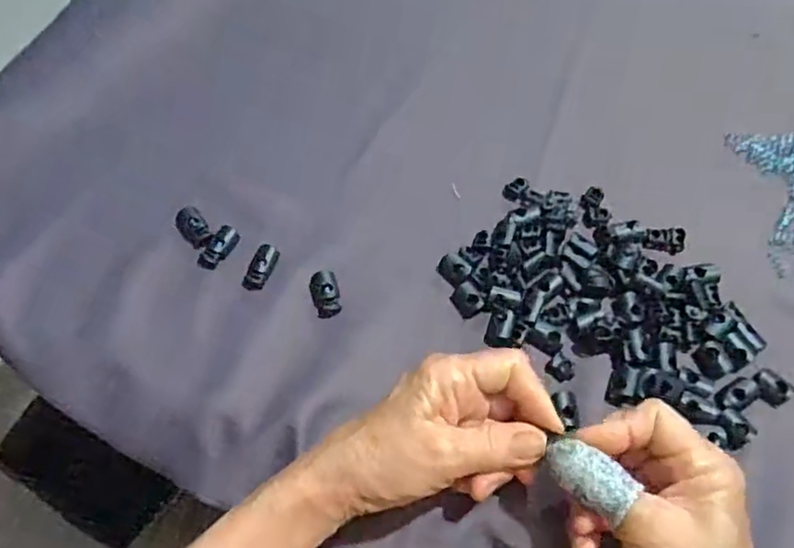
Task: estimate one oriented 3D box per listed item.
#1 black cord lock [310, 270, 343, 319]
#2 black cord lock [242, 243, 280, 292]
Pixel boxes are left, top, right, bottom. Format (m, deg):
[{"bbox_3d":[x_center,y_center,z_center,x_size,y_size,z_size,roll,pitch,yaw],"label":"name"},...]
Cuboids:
[{"bbox_3d":[-0.044,0.011,0.394,0.017,0.009,0.030,-15,62,-8],"label":"black cord lock"},{"bbox_3d":[-0.085,-0.005,0.398,0.015,0.006,0.032,19,63,11],"label":"black cord lock"}]

